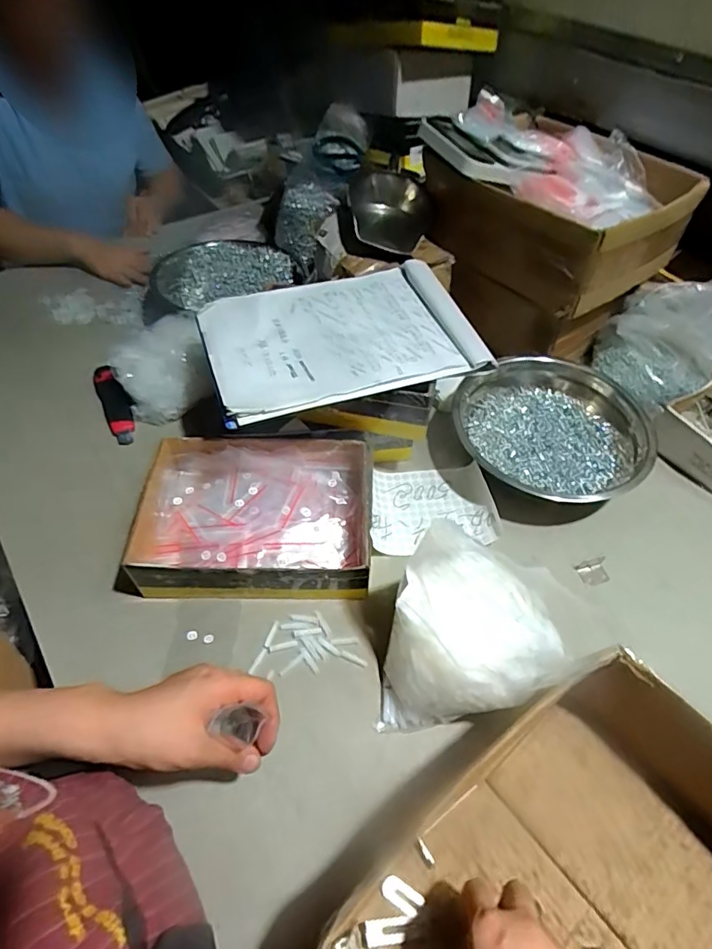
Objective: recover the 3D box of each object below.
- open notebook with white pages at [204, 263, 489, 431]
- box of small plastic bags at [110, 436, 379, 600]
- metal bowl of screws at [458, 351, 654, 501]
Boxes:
[{"bbox_3d":[-0.013,-0.167,0.606,0.320,0.028,0.215,-15,53,-13],"label":"open notebook with white pages"},{"bbox_3d":[-0.123,0.048,0.585,0.276,0.073,0.191,2,52,1],"label":"box of small plastic bags"},{"bbox_3d":[0.261,-0.052,0.659,0.206,0.088,0.224,-25,56,-19],"label":"metal bowl of screws"}]

